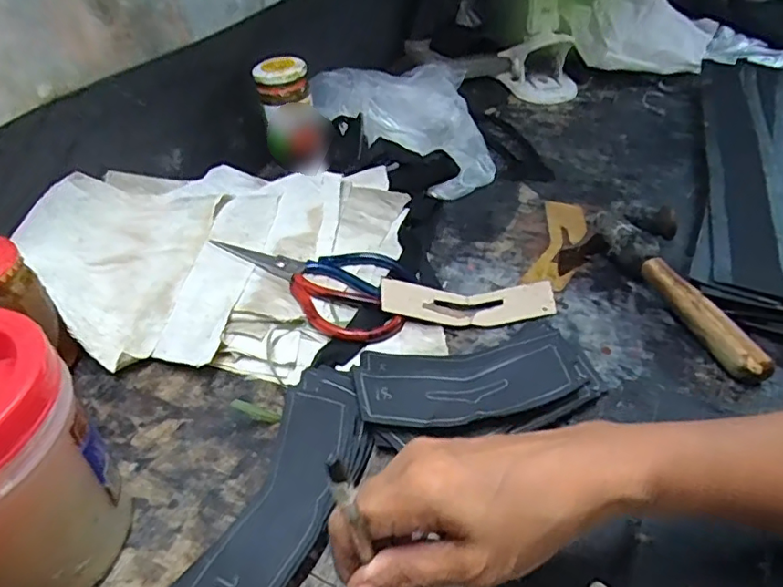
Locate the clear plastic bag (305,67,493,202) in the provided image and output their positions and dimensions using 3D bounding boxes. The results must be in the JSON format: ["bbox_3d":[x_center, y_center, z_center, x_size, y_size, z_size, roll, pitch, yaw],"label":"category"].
[{"bbox_3d":[0.006,-0.205,0.672,0.191,0.047,0.259,-9,41,-3],"label":"clear plastic bag"}]

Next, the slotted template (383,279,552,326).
[{"bbox_3d":[0.065,0.007,0.475,0.144,0.004,0.047,1,50,-2],"label":"slotted template"}]

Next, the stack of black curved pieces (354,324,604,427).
[{"bbox_3d":[0.060,0.058,0.405,0.164,0.016,0.081,-4,43,-5],"label":"stack of black curved pieces"}]

